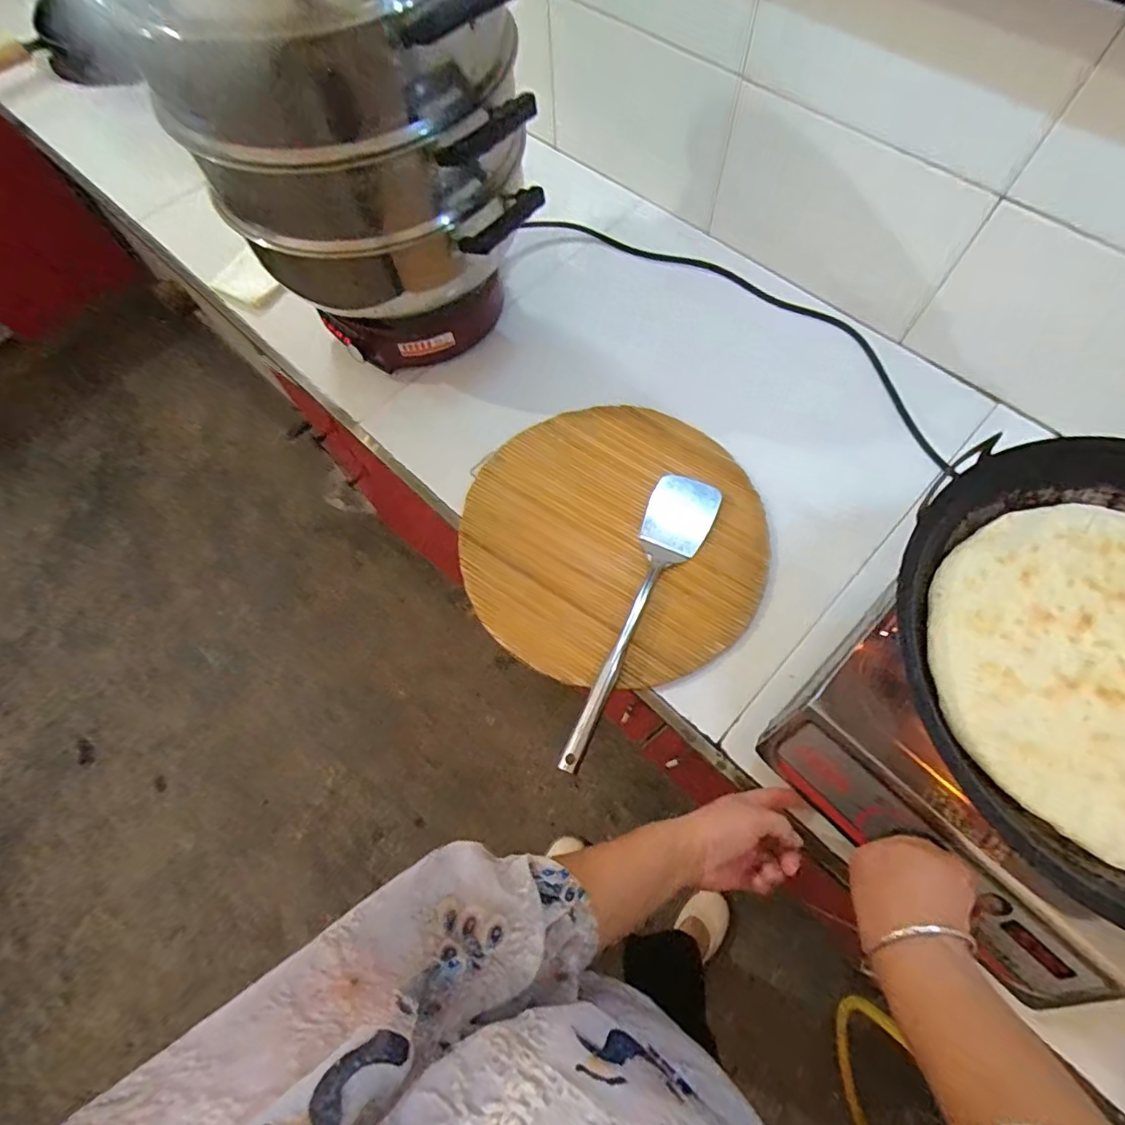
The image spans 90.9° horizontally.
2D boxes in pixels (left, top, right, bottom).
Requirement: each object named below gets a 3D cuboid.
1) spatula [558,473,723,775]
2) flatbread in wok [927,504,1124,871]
[{"bbox_3d":[0.082,0.055,0.612,0.075,0.022,0.357,23,71,11],"label":"spatula"},{"bbox_3d":[0.434,0.086,0.431,0.272,0.011,0.260,32,73,14],"label":"flatbread in wok"}]

